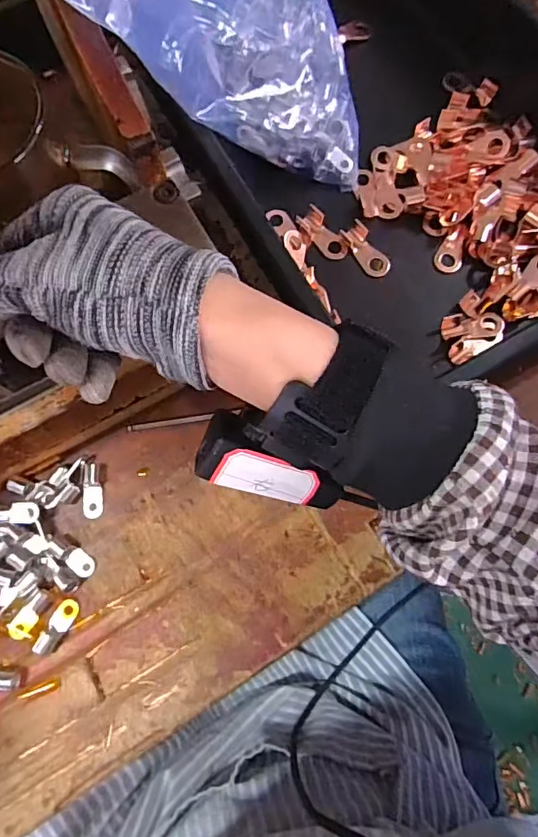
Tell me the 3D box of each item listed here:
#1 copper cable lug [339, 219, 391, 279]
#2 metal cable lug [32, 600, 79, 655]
[{"bbox_3d":[0.068,-0.119,0.357,0.018,0.006,0.044,-32,78,-7],"label":"copper cable lug"},{"bbox_3d":[-0.127,0.125,0.303,0.011,0.010,0.033,26,78,7],"label":"metal cable lug"}]

